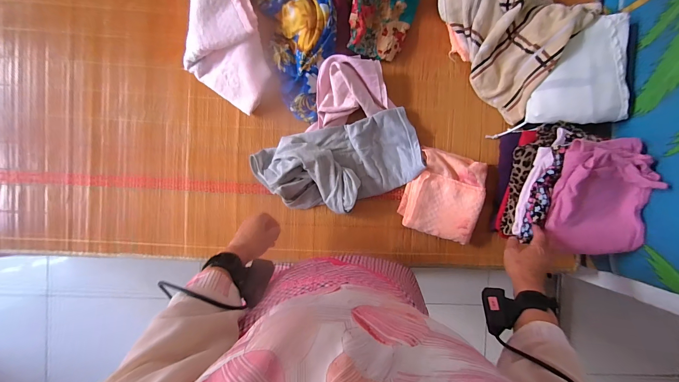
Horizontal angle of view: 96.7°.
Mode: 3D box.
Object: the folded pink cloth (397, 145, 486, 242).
[{"bbox_3d":[0.238,0.009,0.686,0.165,0.046,0.185,20,90,0],"label":"folded pink cloth"}]

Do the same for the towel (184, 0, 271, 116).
[{"bbox_3d":[-0.253,-0.315,0.656,0.170,0.061,0.288,-13,90,0],"label":"towel"}]

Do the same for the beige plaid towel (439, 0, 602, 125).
[{"bbox_3d":[0.373,-0.371,0.646,0.241,0.108,0.381,-32,90,0],"label":"beige plaid towel"}]

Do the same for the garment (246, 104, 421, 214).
[{"bbox_3d":[0.000,-0.054,0.668,0.366,0.063,0.190,-14,90,0],"label":"garment"}]

